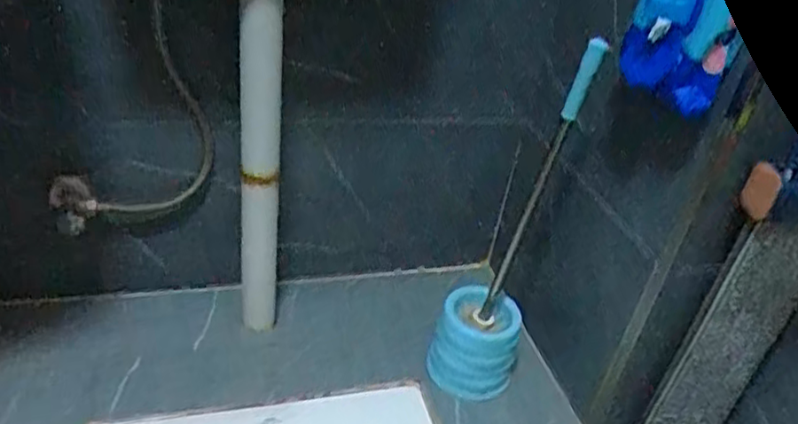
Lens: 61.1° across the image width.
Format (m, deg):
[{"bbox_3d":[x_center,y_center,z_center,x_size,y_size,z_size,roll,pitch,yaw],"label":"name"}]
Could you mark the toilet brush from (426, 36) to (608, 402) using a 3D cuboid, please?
[{"bbox_3d":[0.134,0.028,0.858,0.118,0.484,0.122,21,35,16],"label":"toilet brush"}]

